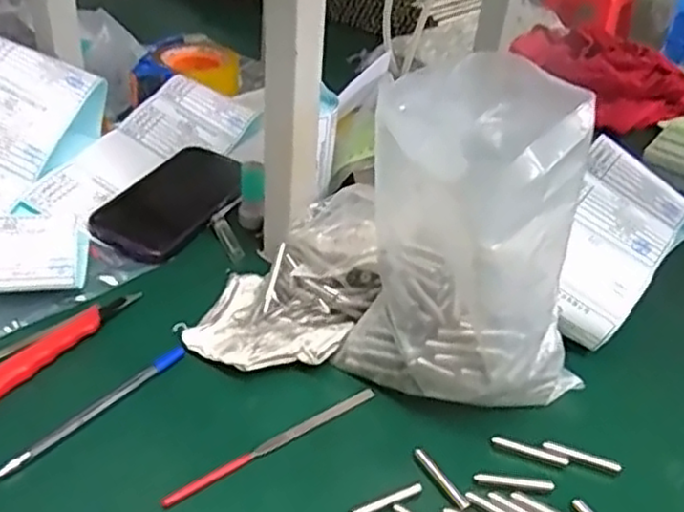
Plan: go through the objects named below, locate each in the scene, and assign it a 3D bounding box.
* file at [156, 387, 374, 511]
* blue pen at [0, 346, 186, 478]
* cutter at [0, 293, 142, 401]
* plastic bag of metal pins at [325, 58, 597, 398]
[{"bbox_3d":[-0.041,0.118,0.446,0.155,0.004,0.009,-21,44,-33],"label":"file"},{"bbox_3d":[-0.157,0.097,0.455,0.009,0.005,0.140,28,41,27],"label":"blue pen"},{"bbox_3d":[-0.201,0.063,0.490,0.024,0.010,0.152,23,39,22],"label":"cutter"},{"bbox_3d":[0.090,-0.001,0.447,0.136,0.212,0.116,-18,42,-30],"label":"plastic bag of metal pins"}]

